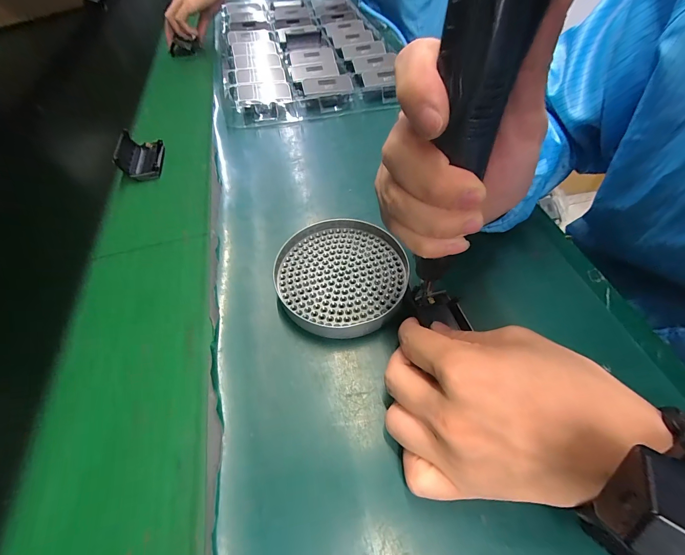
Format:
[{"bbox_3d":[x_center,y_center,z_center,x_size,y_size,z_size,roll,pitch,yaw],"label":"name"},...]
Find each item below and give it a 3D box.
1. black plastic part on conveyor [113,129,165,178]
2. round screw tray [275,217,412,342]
[{"bbox_3d":[-0.264,-0.164,0.409,0.047,0.027,0.078,-12,56,-6],"label":"black plastic part on conveyor"},{"bbox_3d":[-0.002,-0.003,0.276,0.112,0.020,0.111,-1,54,2],"label":"round screw tray"}]

